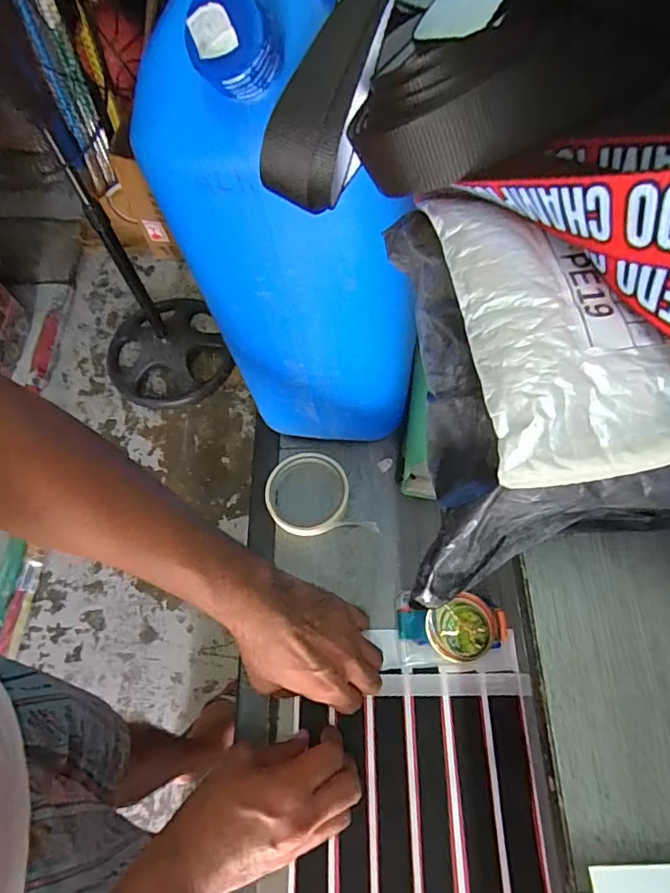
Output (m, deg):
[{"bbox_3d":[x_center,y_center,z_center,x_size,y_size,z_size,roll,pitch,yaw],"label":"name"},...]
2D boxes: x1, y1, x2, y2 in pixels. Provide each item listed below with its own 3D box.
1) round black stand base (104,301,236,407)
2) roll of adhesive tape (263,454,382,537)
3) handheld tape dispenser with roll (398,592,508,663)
[{"bbox_3d":[-0.540,-0.293,1.632,0.364,0.096,0.386,-2,64,3],"label":"round black stand base"},{"bbox_3d":[-0.016,0.049,0.561,0.121,0.024,0.088,-2,64,3],"label":"roll of adhesive tape"},{"bbox_3d":[0.112,0.175,0.491,0.099,0.017,0.057,-6,64,1],"label":"handheld tape dispenser with roll"}]

